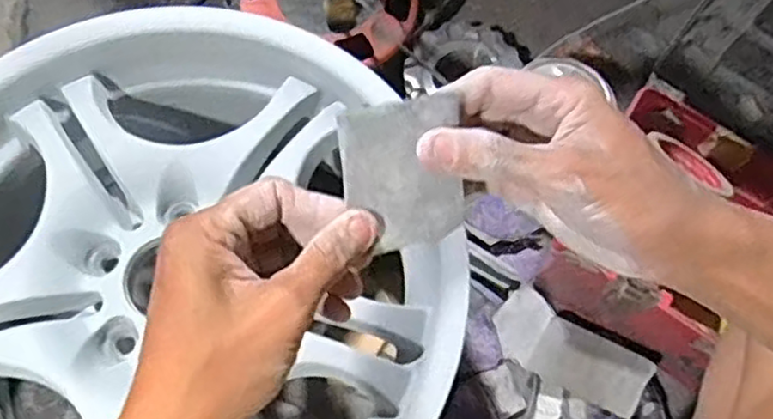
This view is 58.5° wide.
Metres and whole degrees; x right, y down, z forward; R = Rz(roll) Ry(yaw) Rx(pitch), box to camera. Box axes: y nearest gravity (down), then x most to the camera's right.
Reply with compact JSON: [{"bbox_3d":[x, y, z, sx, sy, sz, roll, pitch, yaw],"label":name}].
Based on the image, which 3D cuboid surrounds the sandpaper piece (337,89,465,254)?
[{"bbox_3d":[0.008,-0.015,0.318,0.054,0.004,0.070,-13,115,-11],"label":"sandpaper piece"}]

